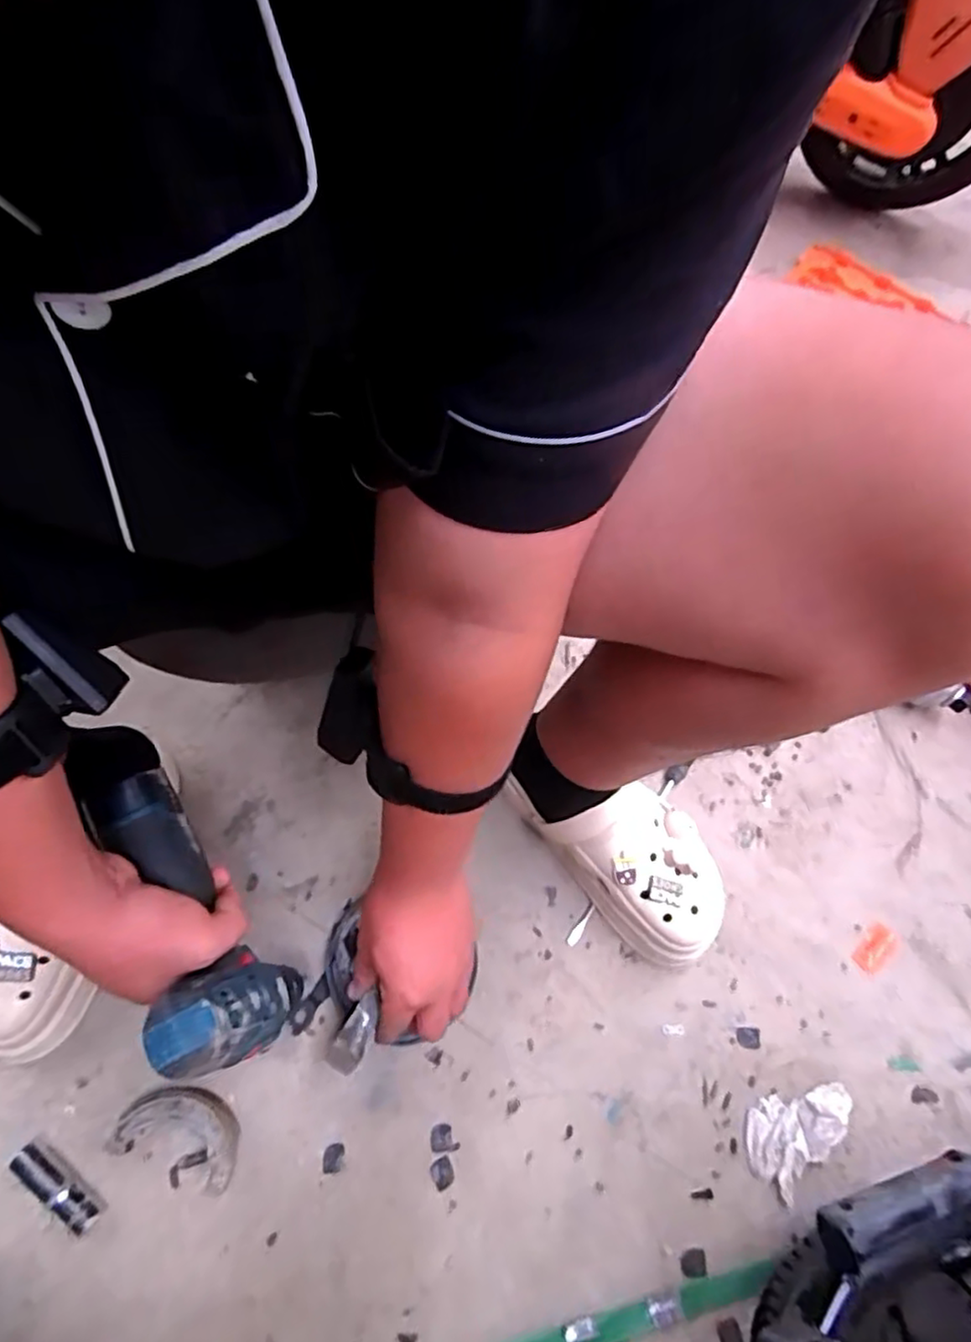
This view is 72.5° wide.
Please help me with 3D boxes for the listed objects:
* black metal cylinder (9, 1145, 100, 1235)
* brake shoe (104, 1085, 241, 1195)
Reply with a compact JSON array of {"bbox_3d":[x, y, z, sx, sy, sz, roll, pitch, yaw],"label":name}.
[{"bbox_3d":[-0.322,0.387,0.497,0.079,0.020,0.019,28,61,14],"label":"black metal cylinder"},{"bbox_3d":[-0.242,0.361,0.520,0.099,0.033,0.061,17,62,4],"label":"brake shoe"}]

